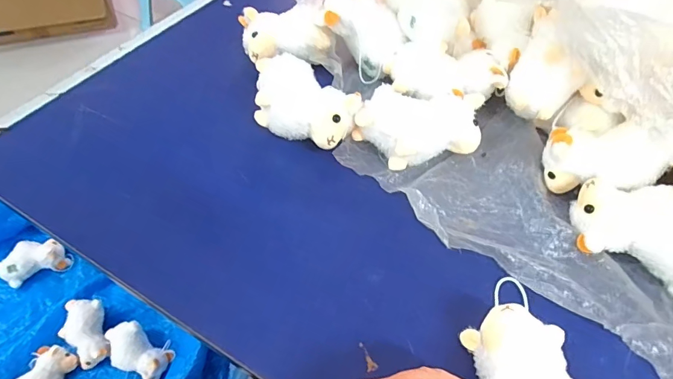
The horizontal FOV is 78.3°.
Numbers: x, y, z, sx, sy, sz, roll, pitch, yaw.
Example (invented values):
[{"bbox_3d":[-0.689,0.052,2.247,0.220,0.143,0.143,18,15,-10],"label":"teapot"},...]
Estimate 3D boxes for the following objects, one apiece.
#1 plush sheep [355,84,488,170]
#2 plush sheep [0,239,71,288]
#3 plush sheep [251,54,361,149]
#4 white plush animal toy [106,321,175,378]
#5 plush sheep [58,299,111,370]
[{"bbox_3d":[0.081,-0.058,0.420,0.124,0.056,0.077,12,54,5],"label":"plush sheep"},{"bbox_3d":[-0.636,0.146,0.866,0.120,0.049,0.069,-27,60,-24],"label":"plush sheep"},{"bbox_3d":[-0.040,-0.084,0.433,0.081,0.059,0.121,-34,62,-25],"label":"plush sheep"},{"bbox_3d":[-0.371,0.300,0.770,0.120,0.059,0.080,22,54,11],"label":"white plush animal toy"},{"bbox_3d":[-0.475,0.272,0.778,0.082,0.052,0.123,-17,57,-18],"label":"plush sheep"}]

